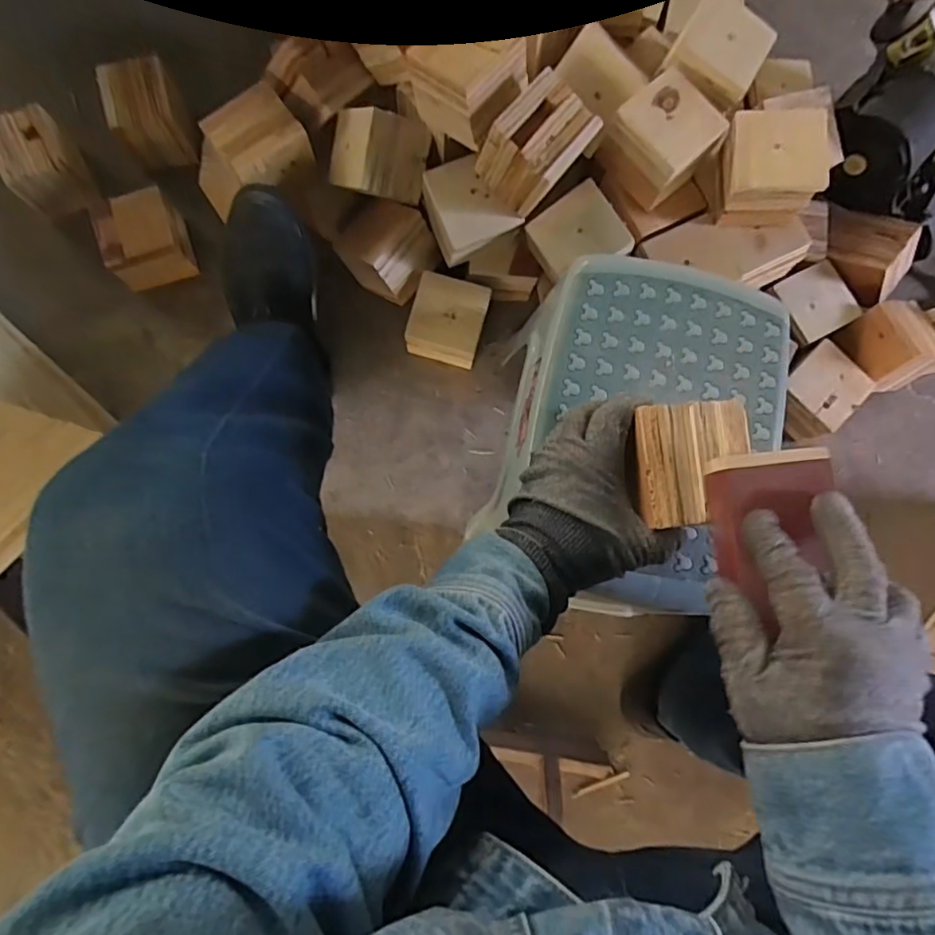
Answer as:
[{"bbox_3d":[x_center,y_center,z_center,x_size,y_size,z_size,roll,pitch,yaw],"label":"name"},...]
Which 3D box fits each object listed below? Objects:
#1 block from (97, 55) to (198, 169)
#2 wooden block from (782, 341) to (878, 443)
[{"bbox_3d":[-0.441,-0.493,0.801,0.102,0.076,0.113,-21,84,-6],"label":"block"},{"bbox_3d":[0.477,-0.101,0.793,0.094,0.073,0.108,40,82,2],"label":"wooden block"}]

